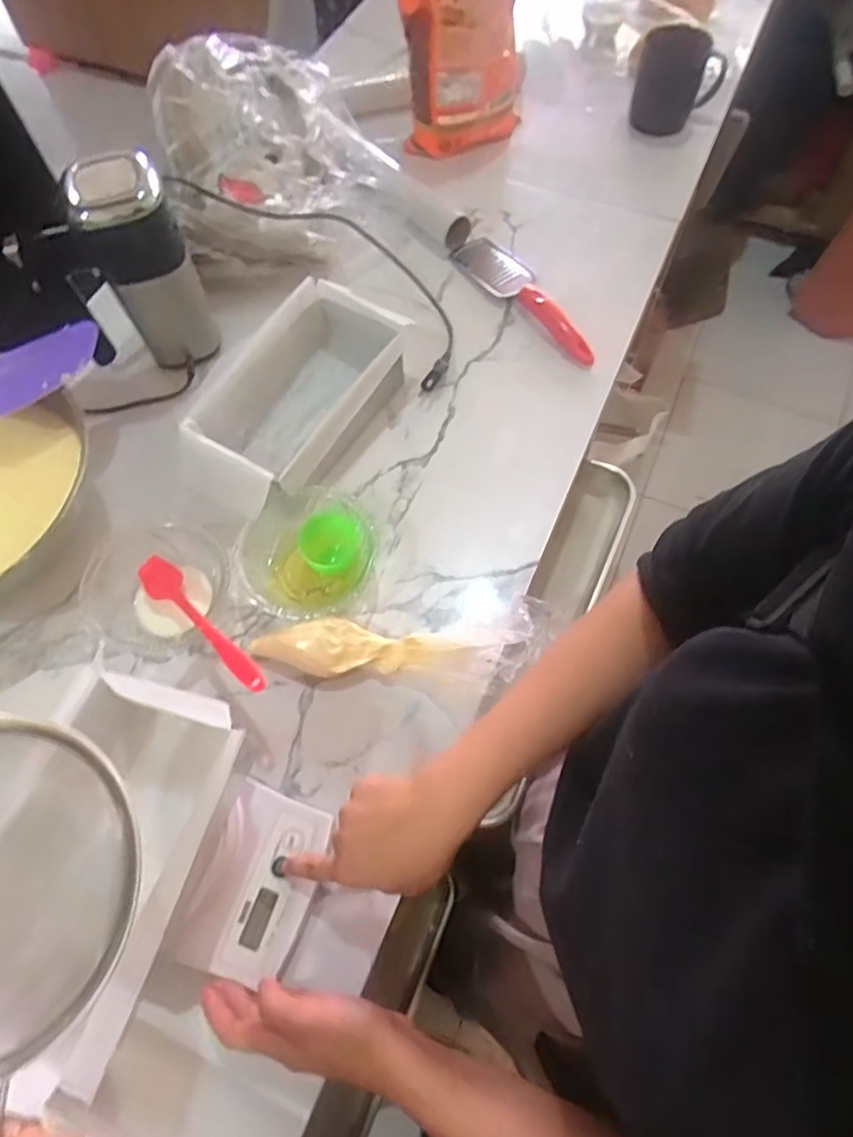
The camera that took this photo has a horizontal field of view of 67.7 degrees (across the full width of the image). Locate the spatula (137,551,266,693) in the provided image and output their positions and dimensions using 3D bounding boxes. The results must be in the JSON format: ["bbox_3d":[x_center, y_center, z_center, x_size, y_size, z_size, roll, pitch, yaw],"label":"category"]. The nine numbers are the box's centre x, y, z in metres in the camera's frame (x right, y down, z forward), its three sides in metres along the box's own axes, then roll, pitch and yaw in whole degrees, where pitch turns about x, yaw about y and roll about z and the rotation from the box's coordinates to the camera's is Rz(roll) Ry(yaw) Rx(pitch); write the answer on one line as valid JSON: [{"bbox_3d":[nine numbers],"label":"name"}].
[{"bbox_3d":[-0.184,0.041,0.517,0.030,0.017,0.200,-43,49,-17],"label":"spatula"}]

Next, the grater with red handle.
[{"bbox_3d":[0.116,-0.308,0.718,0.054,0.029,0.231,-31,67,-13],"label":"grater with red handle"}]

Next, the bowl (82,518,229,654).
[{"bbox_3d":[-0.238,0.016,0.555,0.120,0.054,0.110,-1,64,2],"label":"bowl"}]

